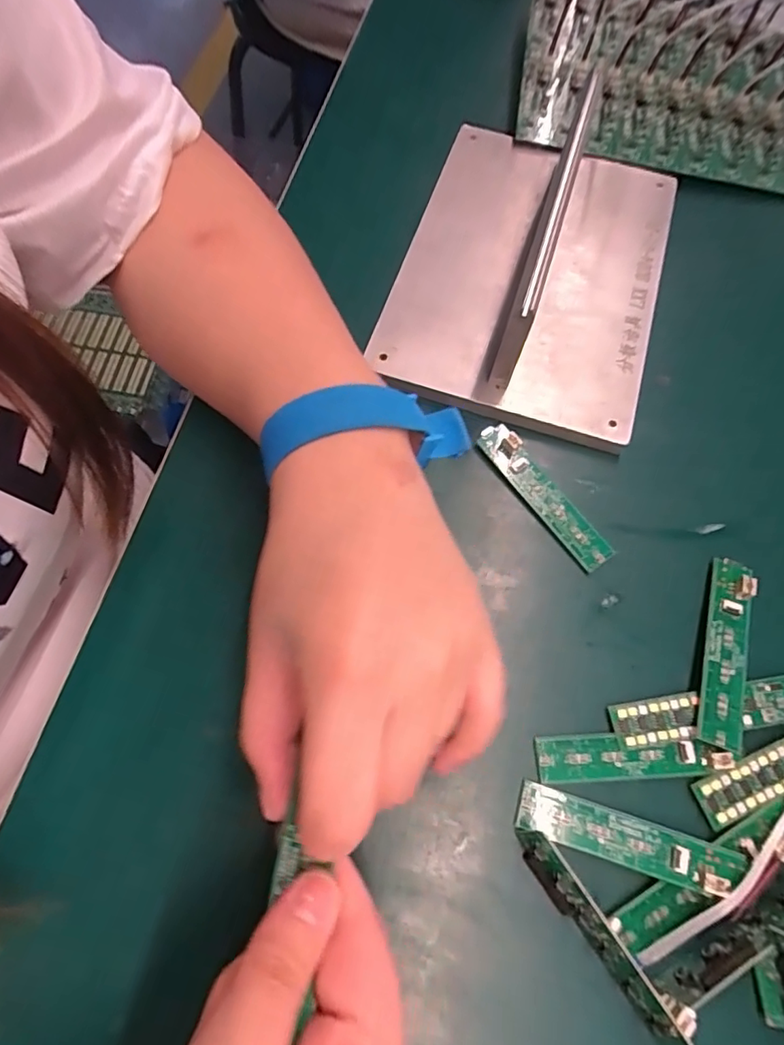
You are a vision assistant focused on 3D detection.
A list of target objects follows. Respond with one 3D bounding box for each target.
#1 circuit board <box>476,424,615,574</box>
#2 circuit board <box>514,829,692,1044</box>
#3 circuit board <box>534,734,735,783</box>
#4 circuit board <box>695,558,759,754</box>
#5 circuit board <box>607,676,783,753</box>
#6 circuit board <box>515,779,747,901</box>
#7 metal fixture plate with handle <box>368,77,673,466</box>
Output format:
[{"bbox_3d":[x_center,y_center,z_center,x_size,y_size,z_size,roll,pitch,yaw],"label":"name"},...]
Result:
[{"bbox_3d":[0.073,-0.014,0.260,0.016,0.009,0.083,-34,75,-15],"label":"circuit board"},{"bbox_3d":[0.074,0.149,0.191,0.010,0.020,0.085,-33,74,-15],"label":"circuit board"},{"bbox_3d":[0.096,0.094,0.218,0.074,0.006,0.016,-2,70,0],"label":"circuit board"},{"bbox_3d":[0.143,0.053,0.231,0.017,0.007,0.081,17,69,3],"label":"circuit board"},{"bbox_3d":[0.134,0.079,0.224,0.085,0.004,0.020,-8,69,-7],"label":"circuit board"},{"bbox_3d":[0.089,0.120,0.205,0.082,0.007,0.018,16,70,9],"label":"circuit board"},{"bbox_3d":[0.079,-0.154,0.278,0.136,0.079,0.199,17,68,3],"label":"metal fixture plate with handle"}]

